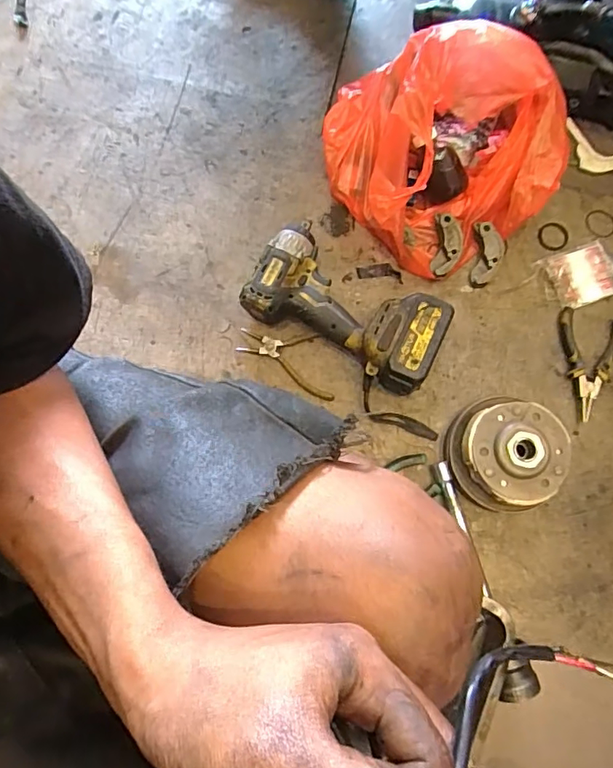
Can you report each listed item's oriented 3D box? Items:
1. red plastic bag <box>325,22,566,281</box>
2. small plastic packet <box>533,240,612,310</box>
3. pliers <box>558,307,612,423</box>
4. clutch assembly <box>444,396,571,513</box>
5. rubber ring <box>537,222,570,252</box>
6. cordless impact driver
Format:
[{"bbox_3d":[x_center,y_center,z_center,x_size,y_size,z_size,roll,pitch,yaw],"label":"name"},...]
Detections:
[{"bbox_3d":[0.188,-0.326,0.691,0.295,0.122,0.300,-26,80,-6],"label":"red plastic bag"},{"bbox_3d":[0.384,-0.152,0.715,0.098,0.017,0.082,-18,80,-4],"label":"small plastic packet"},{"bbox_3d":[0.375,-0.027,0.681,0.086,0.017,0.143,16,79,2],"label":"pliers"},{"bbox_3d":[0.244,0.085,0.627,0.123,0.085,0.129,0,79,-1],"label":"clutch assembly"},{"bbox_3d":[0.356,-0.213,0.734,0.044,0.007,0.043,0,79,-1],"label":"rubber ring"},{"bbox_3d":[0.052,-0.099,0.662,0.249,0.082,0.122,29,80,5],"label":"cordless impact driver"}]

